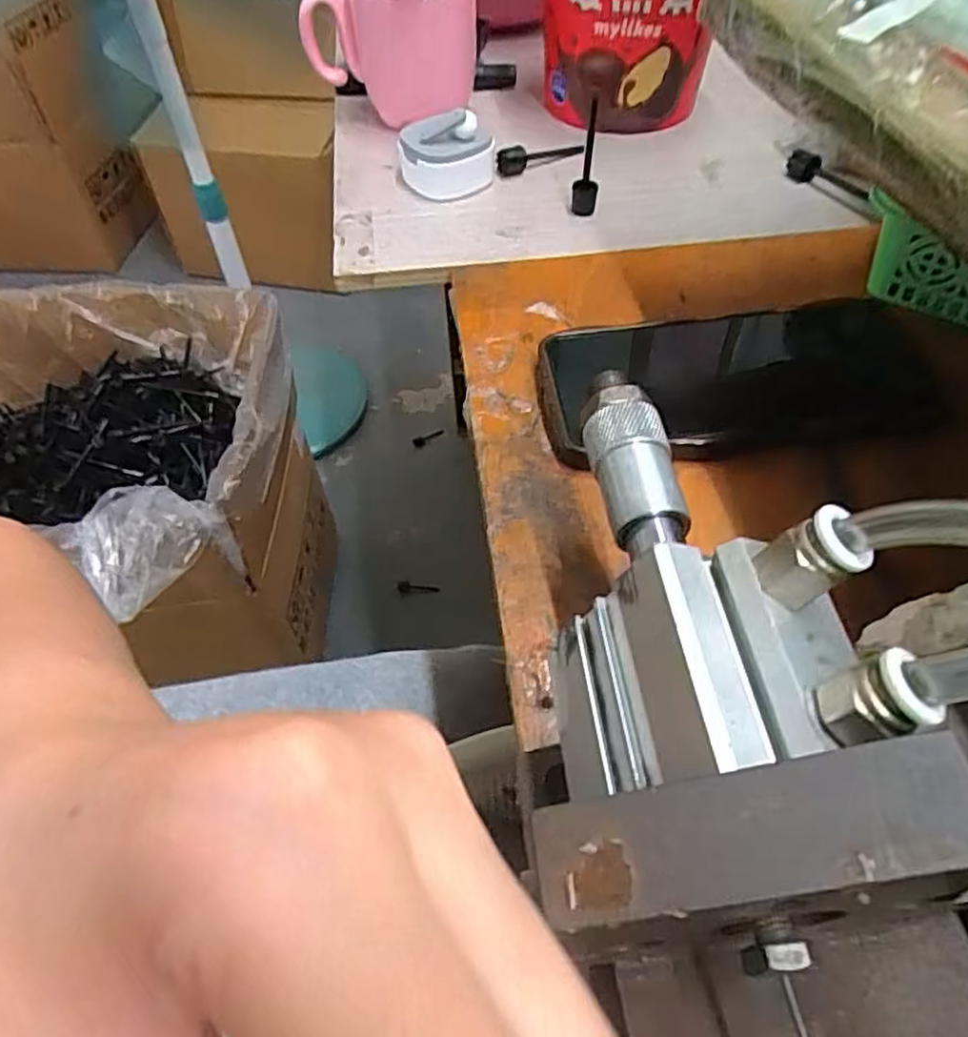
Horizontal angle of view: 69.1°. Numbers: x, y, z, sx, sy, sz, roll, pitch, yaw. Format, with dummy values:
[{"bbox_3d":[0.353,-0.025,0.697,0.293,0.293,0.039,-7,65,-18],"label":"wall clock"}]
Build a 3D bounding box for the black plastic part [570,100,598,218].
[{"bbox_3d":[0.059,-0.204,0.402,0.015,0.058,0.015,8,53,8],"label":"black plastic part"}]

